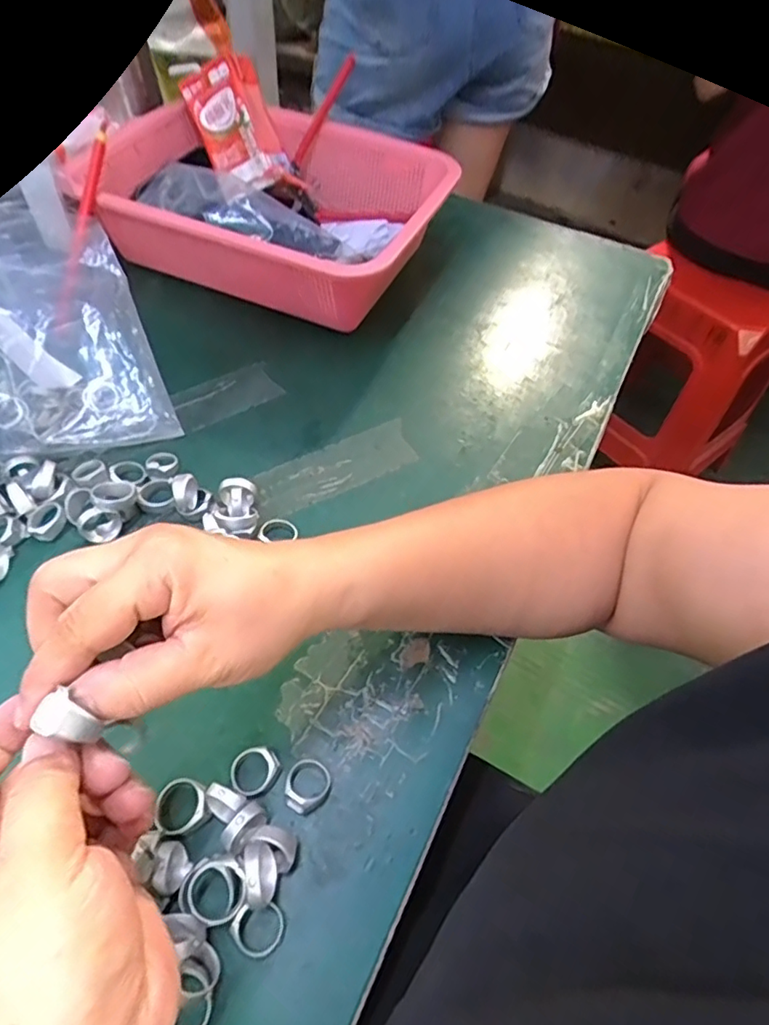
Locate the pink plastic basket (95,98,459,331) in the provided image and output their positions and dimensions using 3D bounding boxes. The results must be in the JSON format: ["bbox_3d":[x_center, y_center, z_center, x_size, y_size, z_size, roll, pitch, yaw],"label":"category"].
[{"bbox_3d":[-0.100,-0.271,0.518,0.301,0.097,0.211,18,55,8],"label":"pink plastic basket"}]

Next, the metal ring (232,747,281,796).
[{"bbox_3d":[-0.065,0.130,0.287,0.024,0.012,0.020,-15,57,-15],"label":"metal ring"}]

